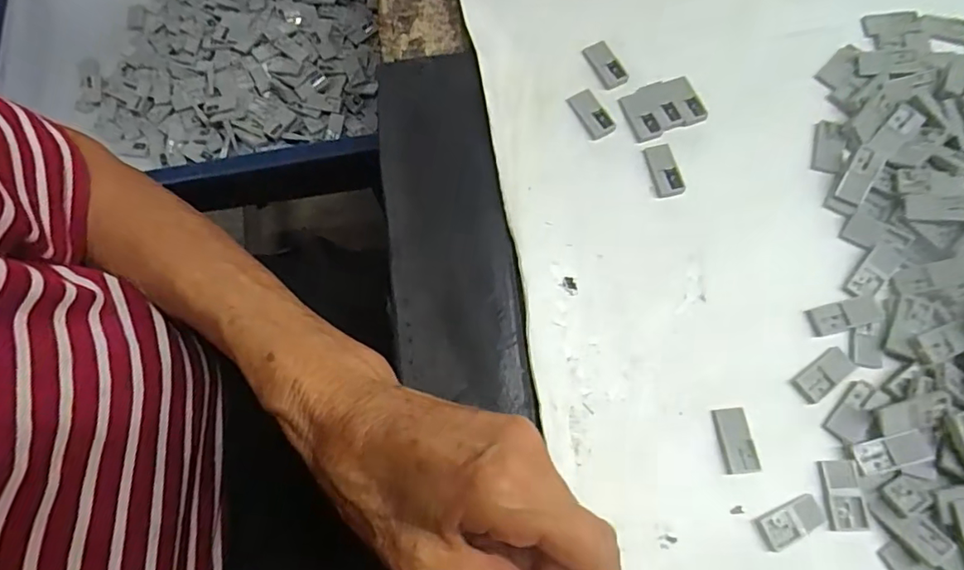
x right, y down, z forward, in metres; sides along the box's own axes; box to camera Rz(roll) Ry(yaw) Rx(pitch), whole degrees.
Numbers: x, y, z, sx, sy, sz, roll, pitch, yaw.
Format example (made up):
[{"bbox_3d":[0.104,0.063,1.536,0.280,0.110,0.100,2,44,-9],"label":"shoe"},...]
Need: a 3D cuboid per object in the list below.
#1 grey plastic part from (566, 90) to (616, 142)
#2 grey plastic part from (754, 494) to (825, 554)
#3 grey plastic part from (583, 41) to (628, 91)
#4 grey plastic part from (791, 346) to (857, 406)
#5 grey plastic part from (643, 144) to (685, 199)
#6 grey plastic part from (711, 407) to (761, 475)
[{"bbox_3d":[0.058,-0.090,0.289,0.013,0.005,0.028,-26,74,-7],"label":"grey plastic part"},{"bbox_3d":[0.130,0.099,0.228,0.030,0.004,0.014,-24,74,-6],"label":"grey plastic part"},{"bbox_3d":[0.067,-0.120,0.298,0.013,0.004,0.030,-25,74,-7],"label":"grey plastic part"},{"bbox_3d":[0.156,0.040,0.249,0.028,0.004,0.014,-37,75,-10],"label":"grey plastic part"},{"bbox_3d":[0.092,-0.059,0.279,0.014,0.005,0.029,-13,73,-3],"label":"grey plastic part"},{"bbox_3d":[0.111,0.068,0.241,0.013,0.004,0.027,-6,72,-1],"label":"grey plastic part"}]

